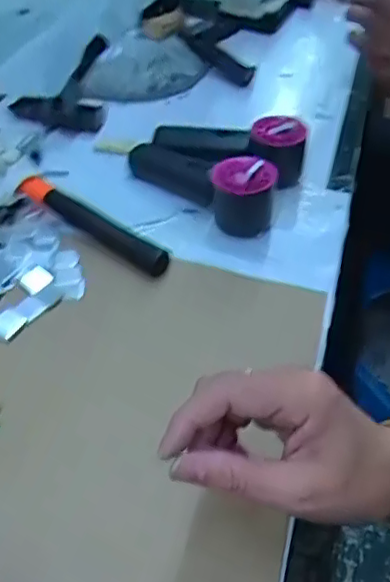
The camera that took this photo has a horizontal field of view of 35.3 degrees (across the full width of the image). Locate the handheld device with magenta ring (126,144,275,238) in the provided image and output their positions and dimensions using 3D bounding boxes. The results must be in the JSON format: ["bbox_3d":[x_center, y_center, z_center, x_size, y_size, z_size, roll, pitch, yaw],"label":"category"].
[{"bbox_3d":[0.007,-0.116,0.584,0.149,0.064,0.063,29,51,23],"label":"handheld device with magenta ring"}]

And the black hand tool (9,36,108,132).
[{"bbox_3d":[-0.153,-0.236,0.692,0.107,0.044,0.144,-2,47,-7],"label":"black hand tool"}]

